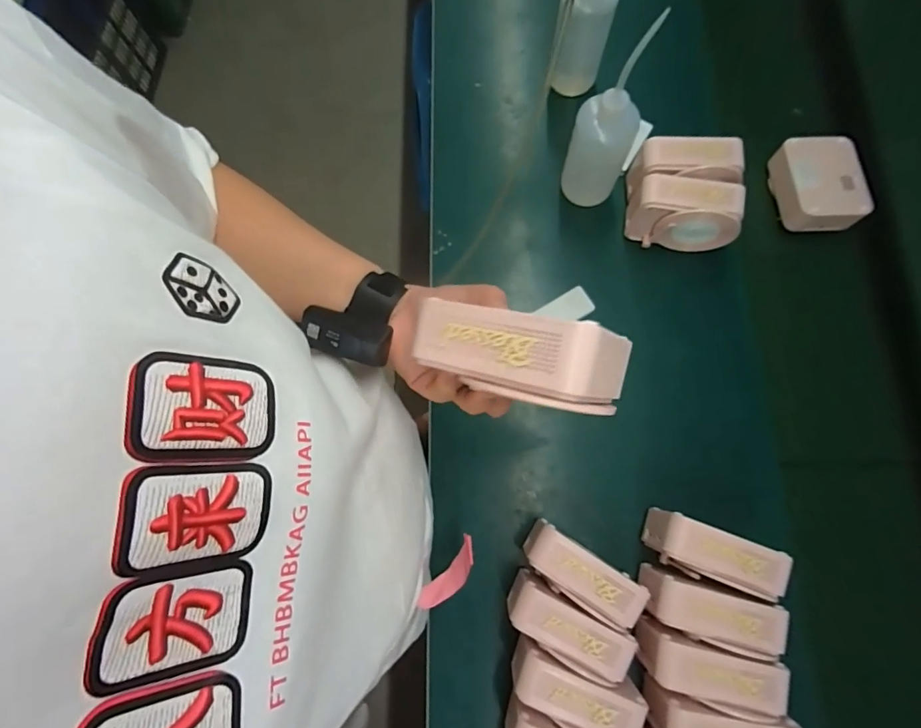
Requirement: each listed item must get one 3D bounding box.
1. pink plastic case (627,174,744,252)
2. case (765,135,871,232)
[{"bbox_3d":[0.296,-0.197,0.632,0.133,0.091,0.053,8,76,3],"label":"pink plastic case"},{"bbox_3d":[0.497,-0.250,0.661,0.105,0.043,0.126,-2,76,0],"label":"case"}]

